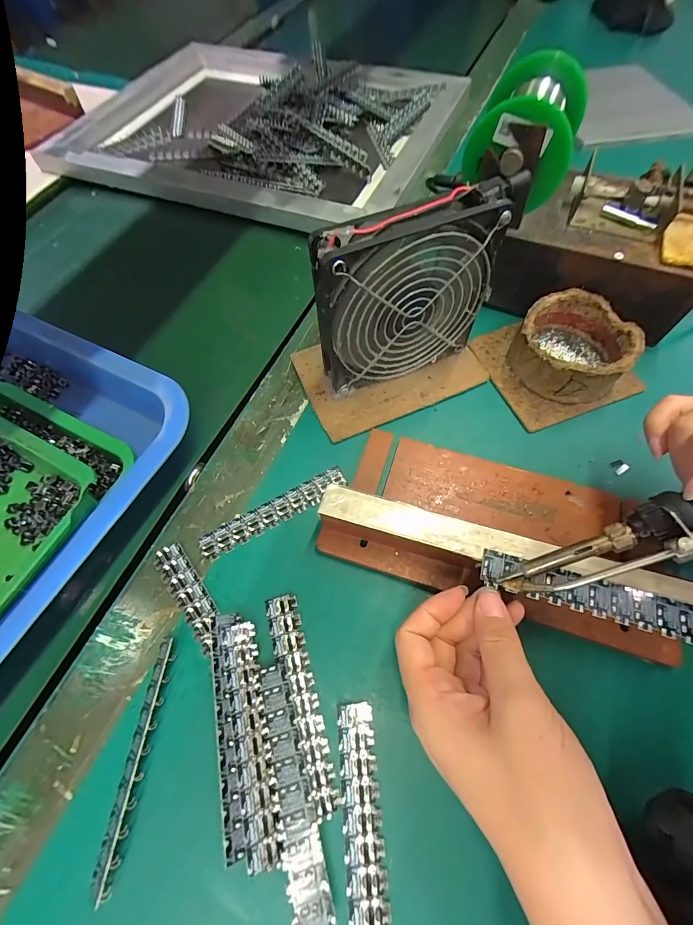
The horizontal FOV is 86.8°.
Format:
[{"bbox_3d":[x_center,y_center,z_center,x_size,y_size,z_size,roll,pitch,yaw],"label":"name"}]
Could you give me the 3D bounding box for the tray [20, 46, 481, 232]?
[{"bbox_3d":[-0.128,-0.474,0.507,0.517,0.047,0.395,21,66,13],"label":"tray"}]

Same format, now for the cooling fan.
[{"bbox_3d":[0.042,-0.108,0.254,0.124,0.129,0.026,-19,64,-6],"label":"cooling fan"}]

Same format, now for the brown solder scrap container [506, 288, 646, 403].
[{"bbox_3d":[0.179,-0.090,0.291,0.082,0.040,0.079,-1,63,3],"label":"brown solder scrap container"}]

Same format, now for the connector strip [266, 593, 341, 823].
[{"bbox_3d":[-0.027,0.131,0.208,0.019,0.004,0.107,-16,63,-5],"label":"connector strip"}]

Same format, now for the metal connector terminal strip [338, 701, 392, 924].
[{"bbox_3d":[0.008,0.183,0.180,0.019,0.004,0.108,-5,63,1],"label":"metal connector terminal strip"}]

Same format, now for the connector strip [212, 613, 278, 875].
[{"bbox_3d":[-0.056,0.142,0.198,0.023,0.014,0.112,-14,63,-3],"label":"connector strip"}]

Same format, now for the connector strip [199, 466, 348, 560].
[{"bbox_3d":[-0.051,0.034,0.259,0.109,0.004,0.020,-27,65,-10],"label":"connector strip"}]

